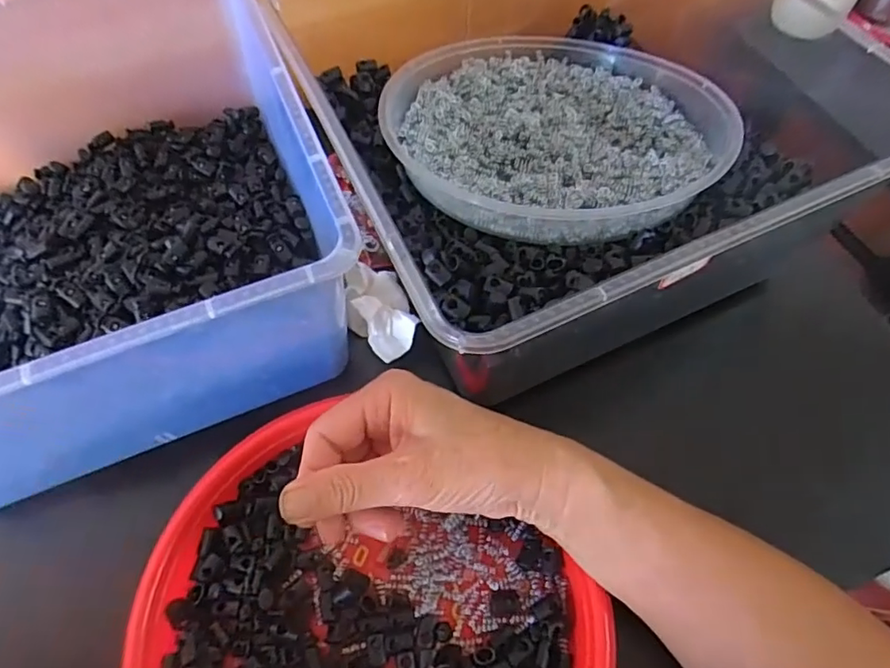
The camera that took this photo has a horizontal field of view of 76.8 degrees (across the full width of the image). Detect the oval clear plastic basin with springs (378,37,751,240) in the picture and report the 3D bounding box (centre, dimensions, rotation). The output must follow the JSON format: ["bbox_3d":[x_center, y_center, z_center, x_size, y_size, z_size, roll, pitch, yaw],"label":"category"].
[{"bbox_3d":[0.075,-0.148,0.385,0.221,0.049,0.214,-20,63,-10],"label":"oval clear plastic basin with springs"}]

